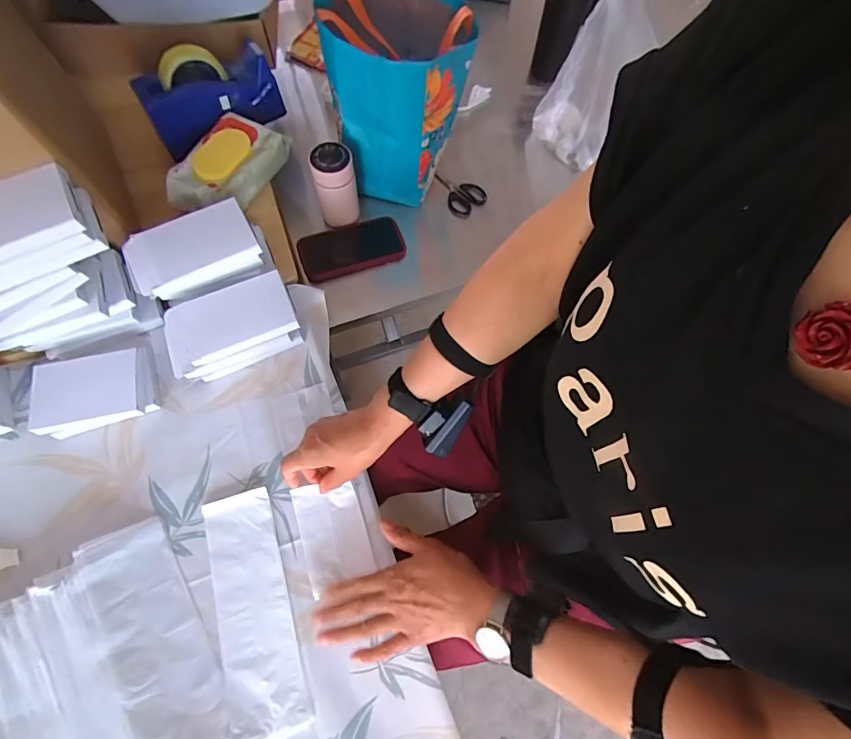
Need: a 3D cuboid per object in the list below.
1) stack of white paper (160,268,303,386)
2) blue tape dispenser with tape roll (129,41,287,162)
[{"bbox_3d":[-0.258,-0.056,0.577,0.165,0.062,0.096,-22,72,-10],"label":"stack of white paper"},{"bbox_3d":[-0.340,-0.437,0.683,0.201,0.126,0.053,-28,73,-12],"label":"blue tape dispenser with tape roll"}]

